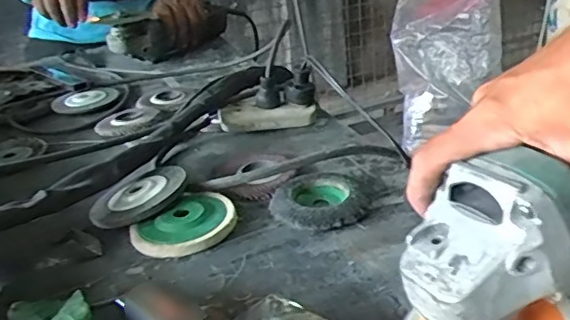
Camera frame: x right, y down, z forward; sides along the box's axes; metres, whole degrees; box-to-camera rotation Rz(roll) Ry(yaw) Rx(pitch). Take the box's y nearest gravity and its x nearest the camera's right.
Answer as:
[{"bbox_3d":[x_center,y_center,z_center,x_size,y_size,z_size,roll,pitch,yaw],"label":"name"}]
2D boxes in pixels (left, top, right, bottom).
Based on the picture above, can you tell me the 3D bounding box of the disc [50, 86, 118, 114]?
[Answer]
[{"bbox_3d":[-0.300,-0.091,0.865,0.095,0.013,0.088,-12,26,-15],"label":"disc"}]

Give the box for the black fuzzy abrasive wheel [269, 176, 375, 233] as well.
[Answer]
[{"bbox_3d":[0.032,0.039,0.545,0.081,0.016,0.088,-4,25,2],"label":"black fuzzy abrasive wheel"}]

